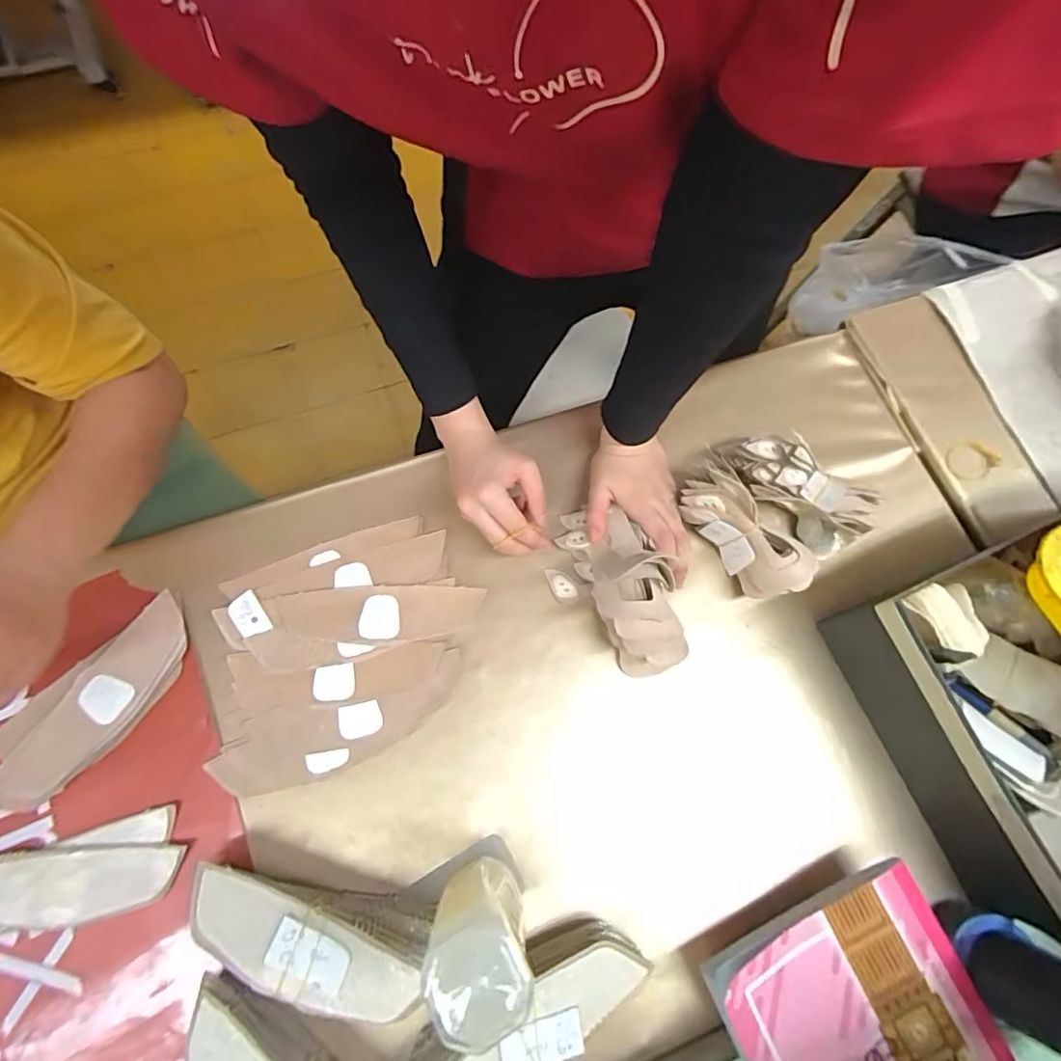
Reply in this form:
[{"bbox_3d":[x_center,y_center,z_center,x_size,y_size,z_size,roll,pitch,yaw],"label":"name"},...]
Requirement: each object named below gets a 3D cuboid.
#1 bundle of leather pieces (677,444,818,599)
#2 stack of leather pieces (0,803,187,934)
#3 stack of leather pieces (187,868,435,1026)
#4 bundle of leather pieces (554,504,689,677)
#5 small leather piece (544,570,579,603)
[{"bbox_3d":[0.194,0.000,0.505,0.066,0.061,0.141,-39,78,-13],"label":"bundle of leather pieces"},{"bbox_3d":[-0.367,0.273,0.422,0.179,0.016,0.065,-15,74,-7],"label":"stack of leather pieces"},{"bbox_3d":[-0.162,0.290,0.398,0.172,0.055,0.060,14,72,2],"label":"stack of leather pieces"},{"bbox_3d":[0.080,0.041,0.478,0.066,0.069,0.164,-24,74,-9],"label":"bundle of leather pieces"},{"bbox_3d":[0.029,0.050,0.517,0.023,0.004,0.035,-23,75,-9],"label":"small leather piece"}]

